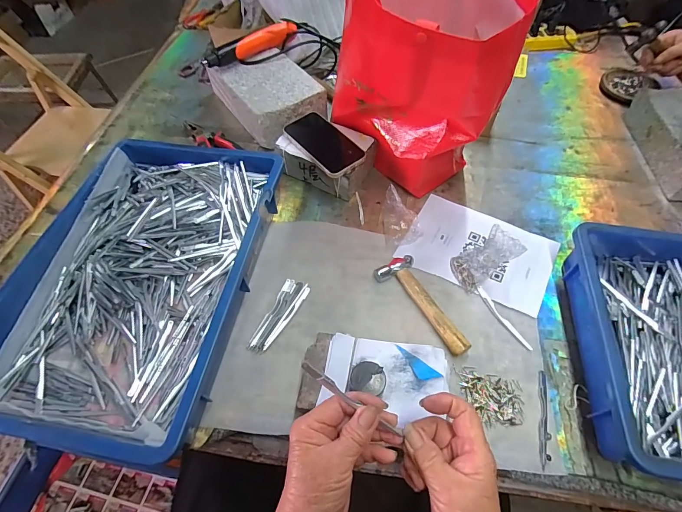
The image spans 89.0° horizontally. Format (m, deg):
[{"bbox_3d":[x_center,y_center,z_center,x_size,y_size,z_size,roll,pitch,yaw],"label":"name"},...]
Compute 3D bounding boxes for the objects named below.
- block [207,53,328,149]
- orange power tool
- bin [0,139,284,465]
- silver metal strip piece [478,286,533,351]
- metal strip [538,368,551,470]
[{"bbox_3d":[-0.149,-0.327,0.696,0.146,0.072,0.236,-33,62,-18],"label":"block"},{"bbox_3d":[-0.176,-0.412,0.680,0.033,0.038,0.202,40,66,23],"label":"orange power tool"},{"bbox_3d":[-0.262,0.017,0.483,0.279,0.072,0.431,8,58,6],"label":"bin"},{"bbox_3d":[0.222,0.086,0.479,0.011,0.004,0.103,-24,60,-14],"label":"silver metal strip piece"},{"bbox_3d":[0.237,0.188,0.406,0.011,0.010,0.109,14,58,10],"label":"metal strip"}]

